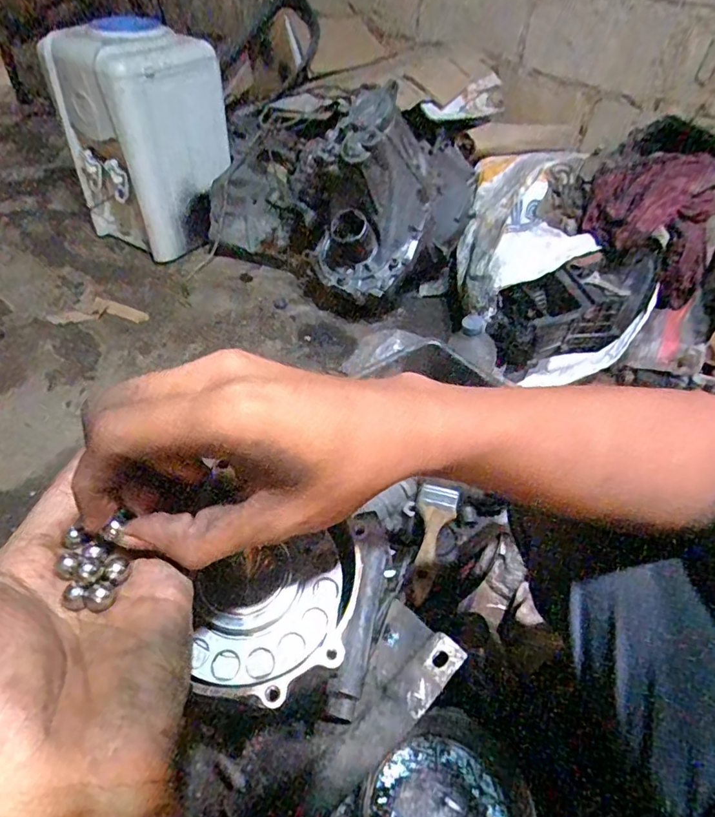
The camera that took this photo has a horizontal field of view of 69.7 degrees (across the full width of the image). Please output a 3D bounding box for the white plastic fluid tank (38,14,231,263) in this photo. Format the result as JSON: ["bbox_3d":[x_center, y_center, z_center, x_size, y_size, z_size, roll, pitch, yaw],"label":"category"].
[{"bbox_3d":[-0.546,-0.697,1.361,0.278,0.537,0.325,31,51,23],"label":"white plastic fluid tank"}]

